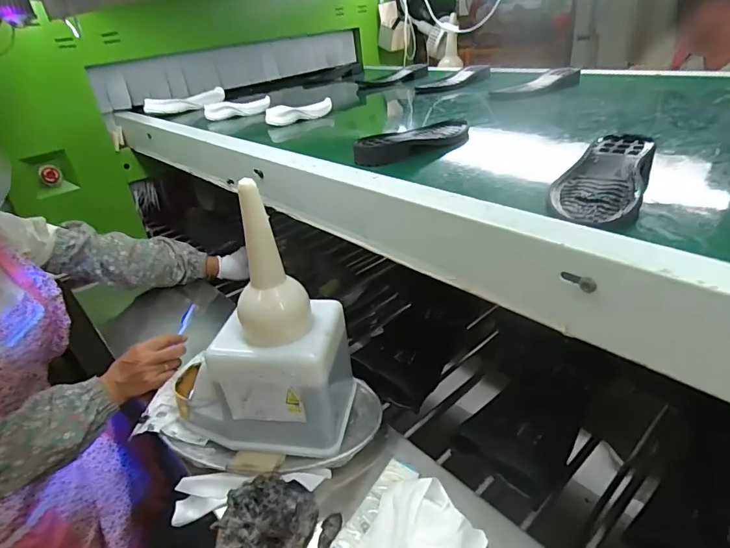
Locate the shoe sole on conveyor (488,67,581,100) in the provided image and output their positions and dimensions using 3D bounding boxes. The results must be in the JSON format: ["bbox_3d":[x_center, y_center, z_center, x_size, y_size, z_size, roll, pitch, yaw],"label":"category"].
[{"bbox_3d":[0.352,-0.392,0.931,0.197,0.031,0.075,-20,33,-22],"label":"shoe sole on conveyor"}]

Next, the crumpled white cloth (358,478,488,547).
[{"bbox_3d":[0.043,0.282,0.473,0.138,0.030,0.103,-26,36,-30],"label":"crumpled white cloth"}]

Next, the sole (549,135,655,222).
[{"bbox_3d":[0.240,-0.099,0.456,0.076,0.027,0.196,13,36,30],"label":"sole"}]

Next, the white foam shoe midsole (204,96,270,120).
[{"bbox_3d":[-0.290,-0.380,1.040,0.148,0.030,0.057,-15,32,-15],"label":"white foam shoe midsole"}]

